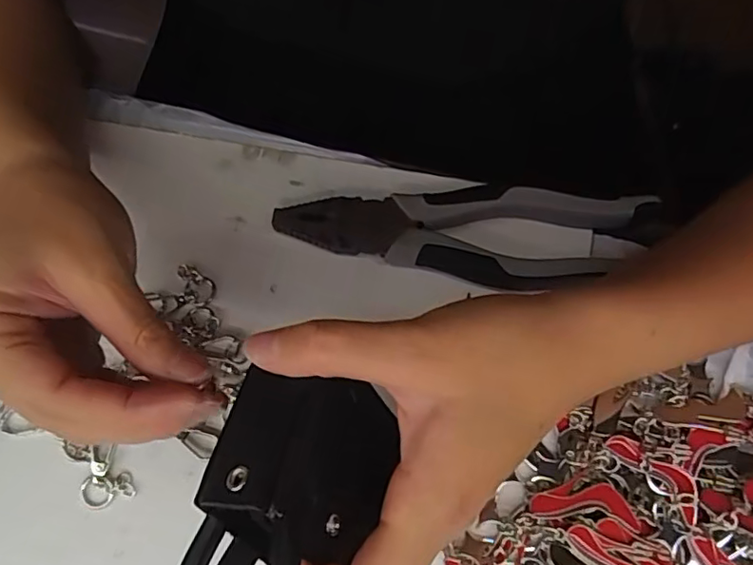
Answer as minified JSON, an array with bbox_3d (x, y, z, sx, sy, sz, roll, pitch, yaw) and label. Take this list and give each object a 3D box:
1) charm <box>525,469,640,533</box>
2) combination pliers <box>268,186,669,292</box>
[{"bbox_3d":[0.094,0.098,0.256,0.046,0.005,0.021,7,72,3],"label":"charm"},{"bbox_3d":[0.039,-0.029,0.292,0.178,0.024,0.052,9,72,4],"label":"combination pliers"}]

